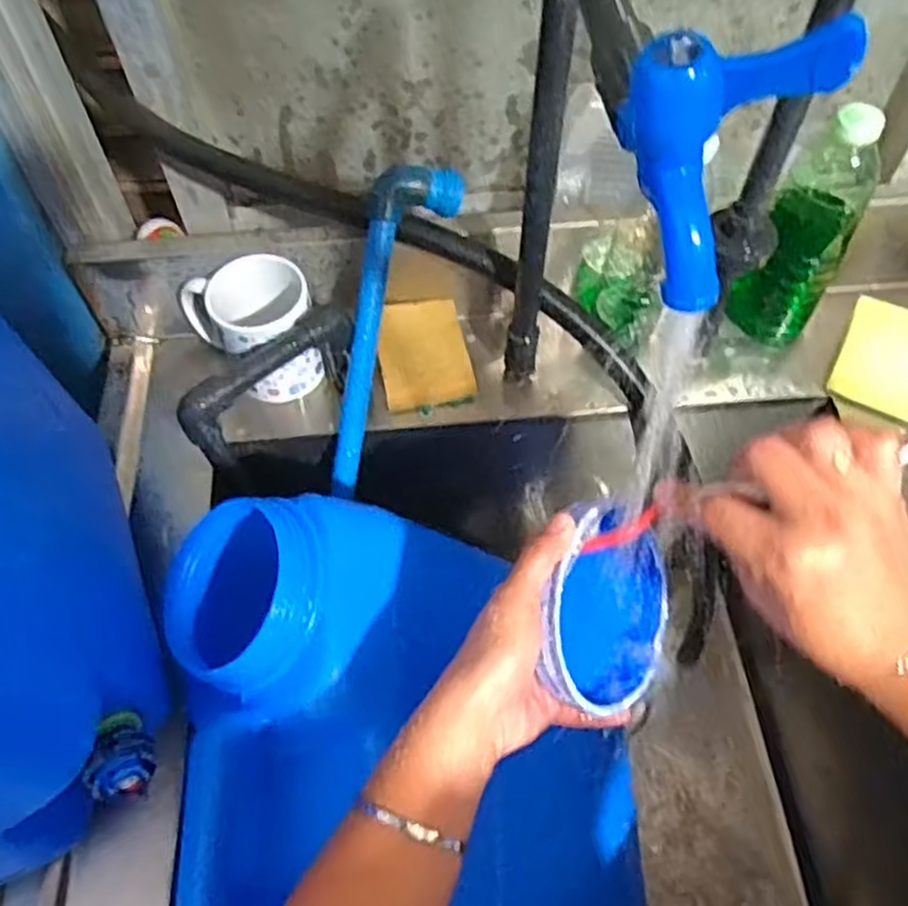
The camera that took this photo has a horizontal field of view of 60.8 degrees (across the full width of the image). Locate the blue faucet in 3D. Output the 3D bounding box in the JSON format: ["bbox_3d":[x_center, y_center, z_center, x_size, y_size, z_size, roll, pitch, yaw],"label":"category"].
[{"bbox_3d":[0.086,-0.100,0.260,0.042,0.087,0.050,-35,63,-20],"label":"blue faucet"}]

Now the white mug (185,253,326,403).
[{"bbox_3d":[-0.164,-0.098,0.632,0.107,0.100,0.076,-10,58,-6],"label":"white mug"}]

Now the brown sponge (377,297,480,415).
[{"bbox_3d":[-0.025,-0.084,0.658,0.077,0.052,0.090,-9,57,-5],"label":"brown sponge"}]

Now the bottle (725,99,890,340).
[{"bbox_3d":[0.279,-0.176,0.616,0.070,0.207,0.046,26,61,16],"label":"bottle"}]

